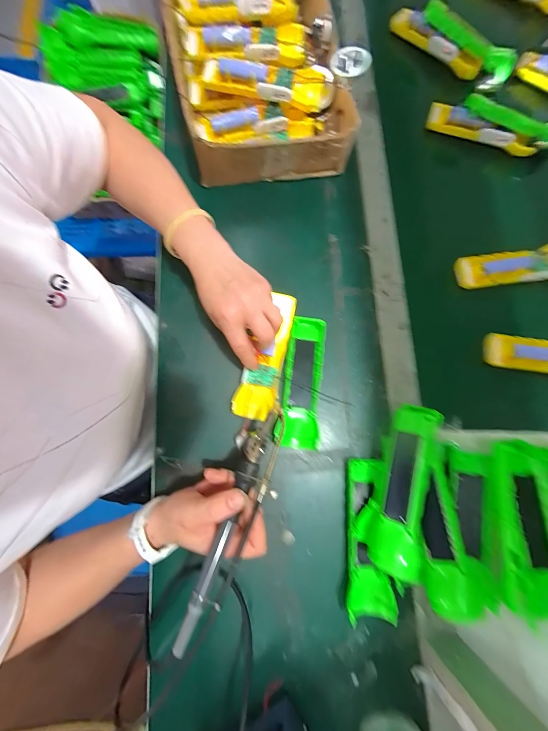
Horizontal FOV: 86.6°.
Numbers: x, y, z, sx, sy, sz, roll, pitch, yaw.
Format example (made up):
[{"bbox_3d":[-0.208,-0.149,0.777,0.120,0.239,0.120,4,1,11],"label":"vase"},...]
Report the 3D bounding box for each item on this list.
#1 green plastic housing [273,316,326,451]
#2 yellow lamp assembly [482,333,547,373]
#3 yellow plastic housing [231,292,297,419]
[{"bbox_3d":[0.035,0.019,0.366,0.048,0.025,0.163,7,79,0],"label":"green plastic housing"},{"bbox_3d":[0.396,-0.009,0.391,0.210,0.027,0.054,12,79,1],"label":"yellow lamp assembly"},{"bbox_3d":[-0.005,-0.013,0.361,0.045,0.024,0.162,19,83,3],"label":"yellow plastic housing"}]

